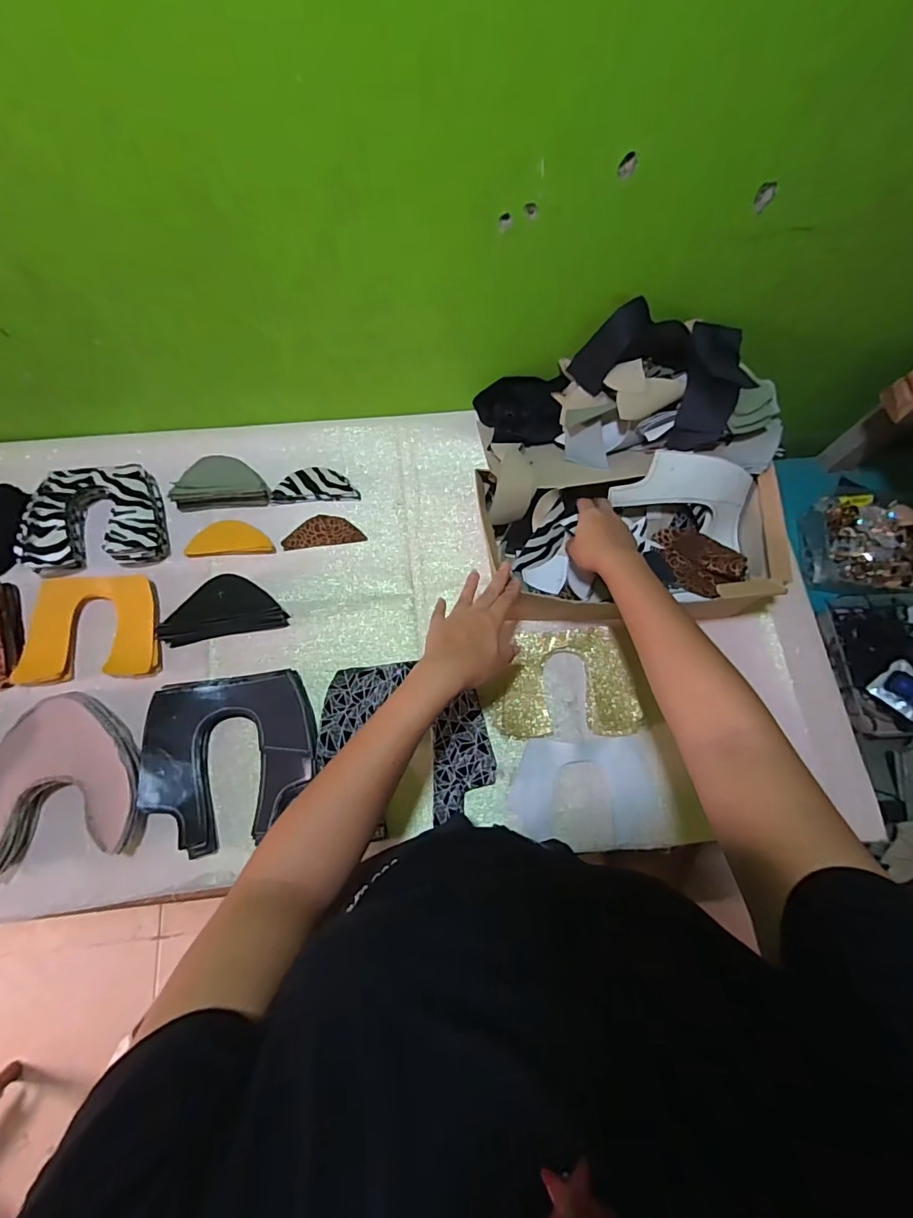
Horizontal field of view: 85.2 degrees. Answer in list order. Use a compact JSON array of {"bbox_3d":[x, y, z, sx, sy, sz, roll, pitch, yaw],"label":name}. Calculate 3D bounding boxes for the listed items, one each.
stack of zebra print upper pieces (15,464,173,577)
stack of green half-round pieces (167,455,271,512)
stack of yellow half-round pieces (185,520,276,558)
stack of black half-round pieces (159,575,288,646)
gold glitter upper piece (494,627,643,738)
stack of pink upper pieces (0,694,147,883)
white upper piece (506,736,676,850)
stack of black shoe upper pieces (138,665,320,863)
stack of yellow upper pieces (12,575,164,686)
[{"bbox_3d":[-0.457,-0.116,0.625,0.163,0.042,0.137,-9,73,-5],"label":"stack of zebra print upper pieces"},{"bbox_3d":[-0.314,-0.166,0.659,0.120,0.040,0.062,-5,72,-4],"label":"stack of green half-round pieces"},{"bbox_3d":[-0.294,-0.092,0.643,0.106,0.015,0.045,-5,72,-4],"label":"stack of yellow half-round pieces"},{"bbox_3d":[-0.289,-0.001,0.616,0.141,0.029,0.070,-12,73,-6],"label":"stack of black half-round pieces"},{"bbox_3d":[0.130,0.089,0.602,0.165,0.010,0.125,-4,80,0],"label":"gold glitter upper piece"},{"bbox_3d":[-0.427,0.182,0.536,0.169,0.049,0.174,-9,73,-5],"label":"stack of pink upper pieces"},{"bbox_3d":[0.153,0.211,0.569,0.176,0.013,0.117,-1,72,-3],"label":"white upper piece"},{"bbox_3d":[-0.250,0.167,0.558,0.182,0.037,0.179,-9,73,-5],"label":"stack of black shoe upper pieces"},{"bbox_3d":[-0.438,0.024,0.594,0.155,0.023,0.124,-5,72,-4],"label":"stack of yellow upper pieces"}]

